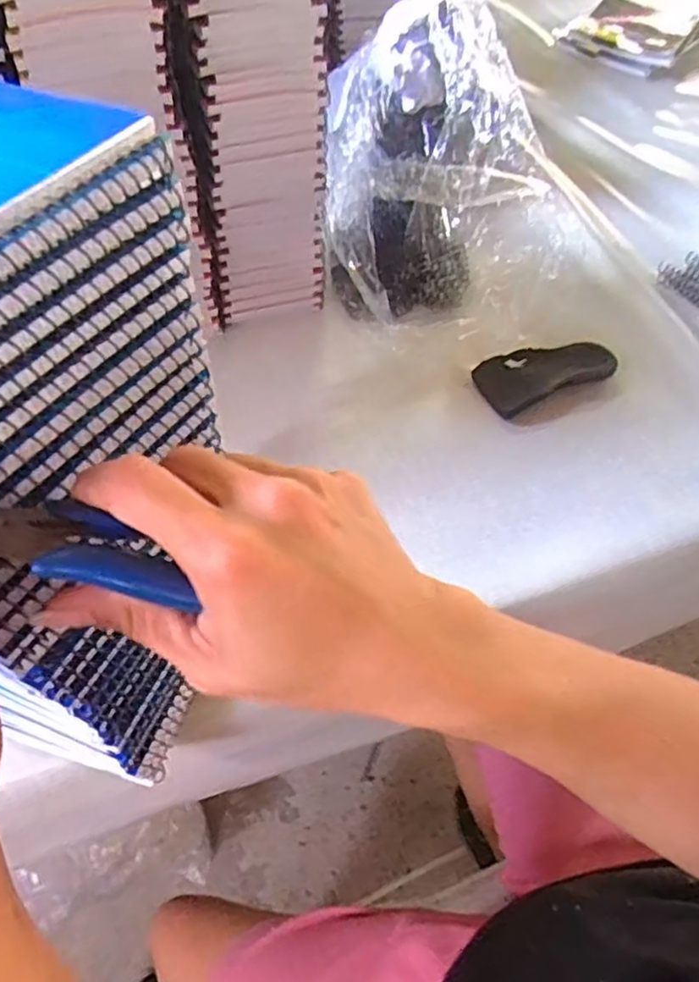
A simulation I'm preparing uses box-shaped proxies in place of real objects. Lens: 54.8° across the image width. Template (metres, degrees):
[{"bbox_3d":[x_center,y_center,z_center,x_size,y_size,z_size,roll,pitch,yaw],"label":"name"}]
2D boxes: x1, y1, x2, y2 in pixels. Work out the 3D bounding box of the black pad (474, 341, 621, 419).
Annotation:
[{"bbox_3d":[0.164,-0.101,0.567,0.115,0.018,0.056,-20,57,-17],"label":"black pad"}]

